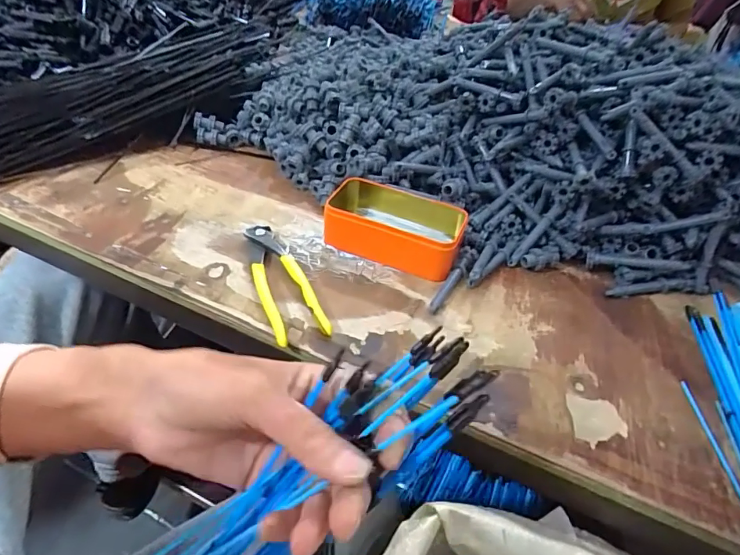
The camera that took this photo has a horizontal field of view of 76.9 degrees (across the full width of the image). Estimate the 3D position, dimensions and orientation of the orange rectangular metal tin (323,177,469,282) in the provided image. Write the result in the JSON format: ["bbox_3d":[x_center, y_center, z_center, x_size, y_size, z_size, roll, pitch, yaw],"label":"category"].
[{"bbox_3d":[0.024,-0.060,0.513,0.158,0.046,0.094,19,44,13],"label":"orange rectangular metal tin"}]

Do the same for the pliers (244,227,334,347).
[{"bbox_3d":[-0.089,0.002,0.455,0.047,0.012,0.157,-15,47,-21],"label":"pliers"}]

